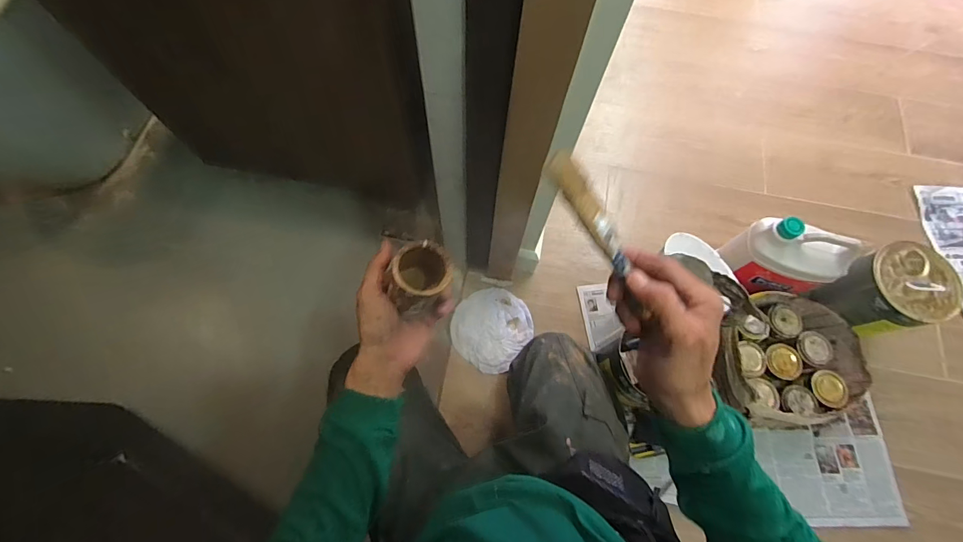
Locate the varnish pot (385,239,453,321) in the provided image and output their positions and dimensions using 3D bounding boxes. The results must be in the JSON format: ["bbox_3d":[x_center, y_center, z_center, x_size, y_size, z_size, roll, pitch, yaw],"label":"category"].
[{"bbox_3d":[-0.059,0.008,0.416,0.060,0.077,0.059,1,72,-2],"label":"varnish pot"}]

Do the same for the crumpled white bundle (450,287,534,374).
[{"bbox_3d":[0.020,0.127,0.943,0.171,0.021,0.179,1,71,-2],"label":"crumpled white bundle"}]

